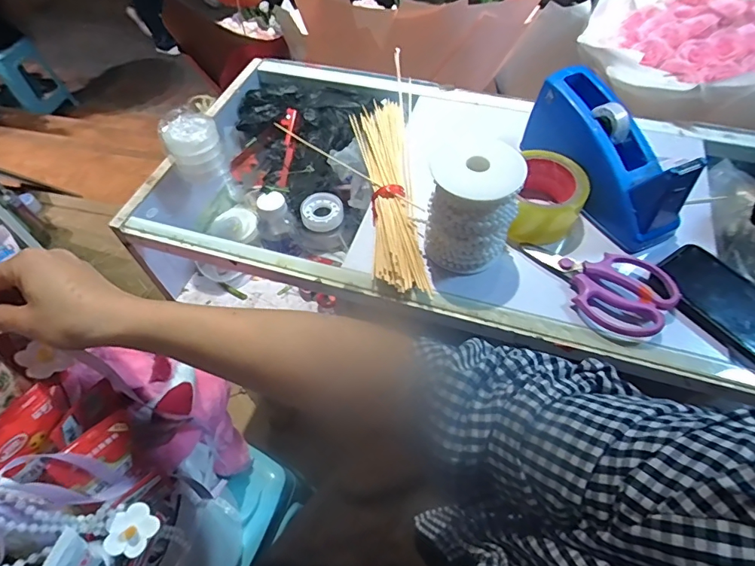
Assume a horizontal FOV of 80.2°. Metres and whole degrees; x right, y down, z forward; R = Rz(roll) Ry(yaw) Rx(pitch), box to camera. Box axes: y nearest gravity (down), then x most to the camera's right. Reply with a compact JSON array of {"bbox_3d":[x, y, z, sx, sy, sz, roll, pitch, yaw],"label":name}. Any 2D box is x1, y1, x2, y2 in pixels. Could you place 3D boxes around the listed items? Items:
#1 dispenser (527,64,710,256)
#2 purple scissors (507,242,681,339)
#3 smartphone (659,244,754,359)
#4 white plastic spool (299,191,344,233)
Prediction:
[{"bbox_3d":[0.266,-0.148,0.524,0.075,0.096,0.213,-19,57,-11],"label":"dispenser"},{"bbox_3d":[0.233,-0.011,0.481,0.093,0.023,0.159,-35,62,-20],"label":"purple scissors"},{"bbox_3d":[0.370,0.024,0.456,0.075,0.013,0.160,-29,60,-17],"label":"smartphone"},{"bbox_3d":[-0.069,-0.088,0.552,0.051,0.021,0.046,-26,59,-15],"label":"white plastic spool"}]

